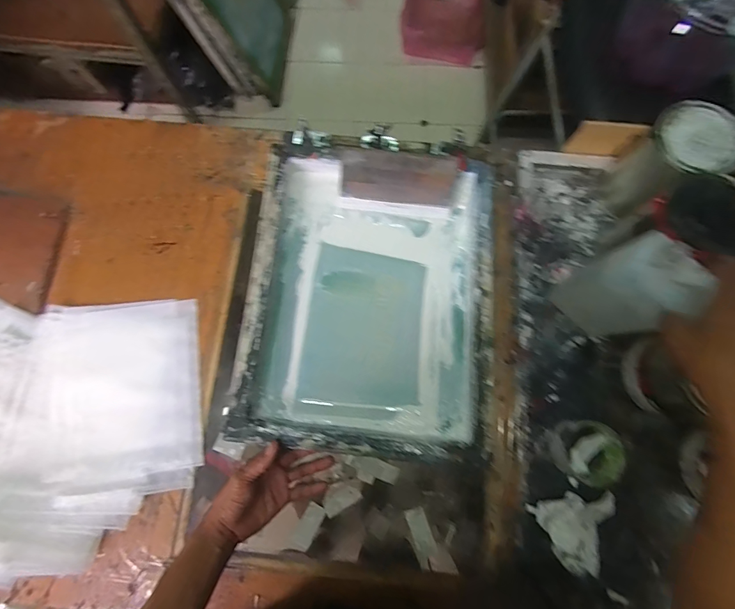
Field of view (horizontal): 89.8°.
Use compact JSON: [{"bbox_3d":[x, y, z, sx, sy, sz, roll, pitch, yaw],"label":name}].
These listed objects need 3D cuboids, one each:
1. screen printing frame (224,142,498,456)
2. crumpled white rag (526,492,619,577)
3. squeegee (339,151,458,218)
[{"bbox_3d":[0.008,-0.020,0.549,0.350,0.068,0.441,5,74,1],"label":"screen printing frame"},{"bbox_3d":[0.285,0.302,0.493,0.104,0.039,0.087,-16,78,-3],"label":"crumpled white rag"},{"bbox_3d":[0.050,-0.194,0.594,0.181,0.015,0.091,3,117,-1],"label":"squeegee"}]

